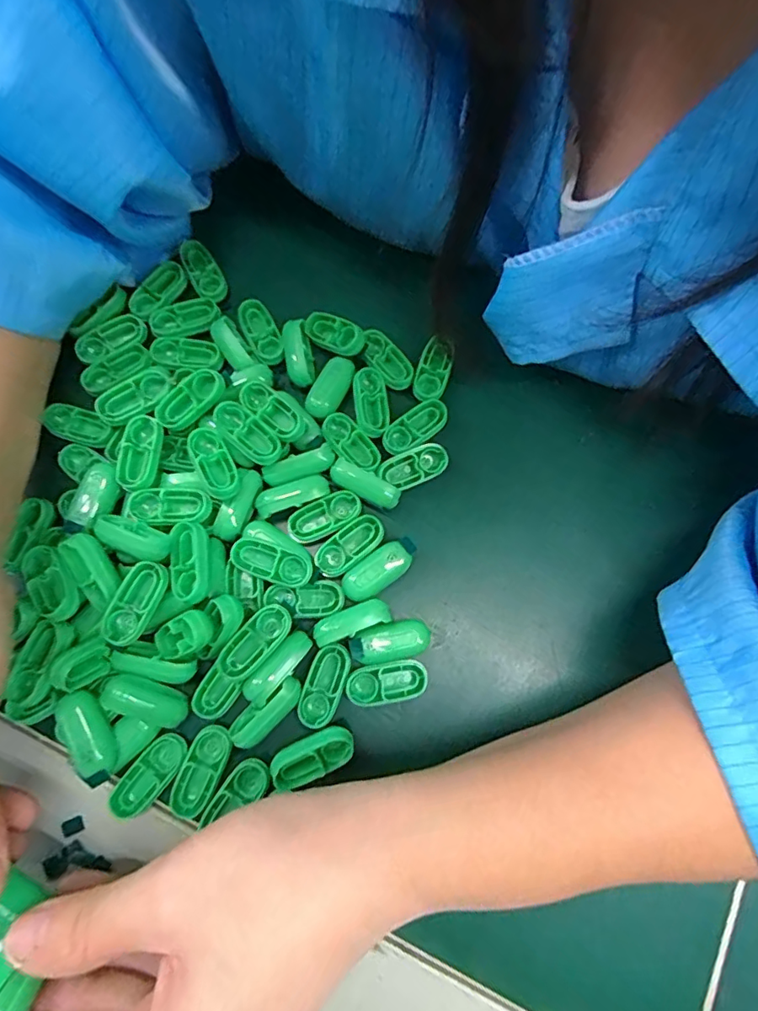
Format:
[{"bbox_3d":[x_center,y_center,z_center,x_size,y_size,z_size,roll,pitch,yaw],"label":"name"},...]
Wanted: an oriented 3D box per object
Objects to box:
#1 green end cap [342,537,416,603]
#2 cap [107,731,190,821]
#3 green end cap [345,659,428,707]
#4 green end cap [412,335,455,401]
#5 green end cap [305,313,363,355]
[{"bbox_3d":[0.000,0.027,0.225,0.036,0.004,0.017,-40,80,-9],"label":"green end cap"},{"bbox_3d":[-0.092,0.107,0.205,0.016,0.006,0.033,38,79,8],"label":"cap"},{"bbox_3d":[0.003,0.074,0.217,0.033,0.007,0.016,-9,77,-2],"label":"green end cap"},{"bbox_3d":[0.027,-0.067,0.250,0.015,0.004,0.032,18,77,4],"label":"green end cap"},{"bbox_3d":[-0.022,-0.083,0.250,0.035,0.008,0.016,34,78,30],"label":"green end cap"}]

